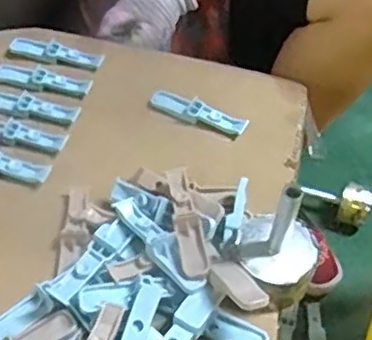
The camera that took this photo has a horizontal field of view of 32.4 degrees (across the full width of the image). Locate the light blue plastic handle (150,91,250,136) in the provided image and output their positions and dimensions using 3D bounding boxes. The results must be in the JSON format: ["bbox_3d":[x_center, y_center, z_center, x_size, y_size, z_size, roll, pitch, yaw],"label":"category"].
[{"bbox_3d":[0.012,-0.055,0.622,0.097,0.019,0.019,19,49,14],"label":"light blue plastic handle"}]

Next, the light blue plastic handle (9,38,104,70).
[{"bbox_3d":[-0.137,-0.124,0.679,0.097,0.014,0.020,8,47,5],"label":"light blue plastic handle"}]

